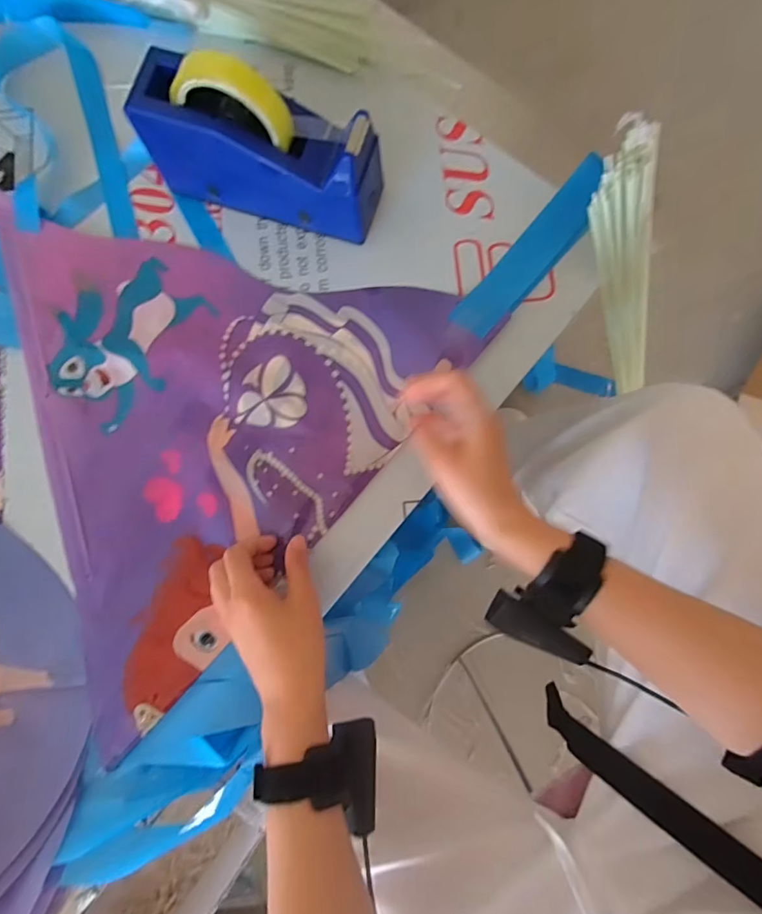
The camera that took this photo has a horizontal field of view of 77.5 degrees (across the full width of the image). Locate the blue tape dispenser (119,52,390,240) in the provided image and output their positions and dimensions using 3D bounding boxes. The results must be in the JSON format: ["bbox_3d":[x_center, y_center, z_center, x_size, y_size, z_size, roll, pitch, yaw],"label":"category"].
[{"bbox_3d":[-0.104,-0.269,0.413,0.202,0.119,0.069,18,82,4],"label":"blue tape dispenser"}]

